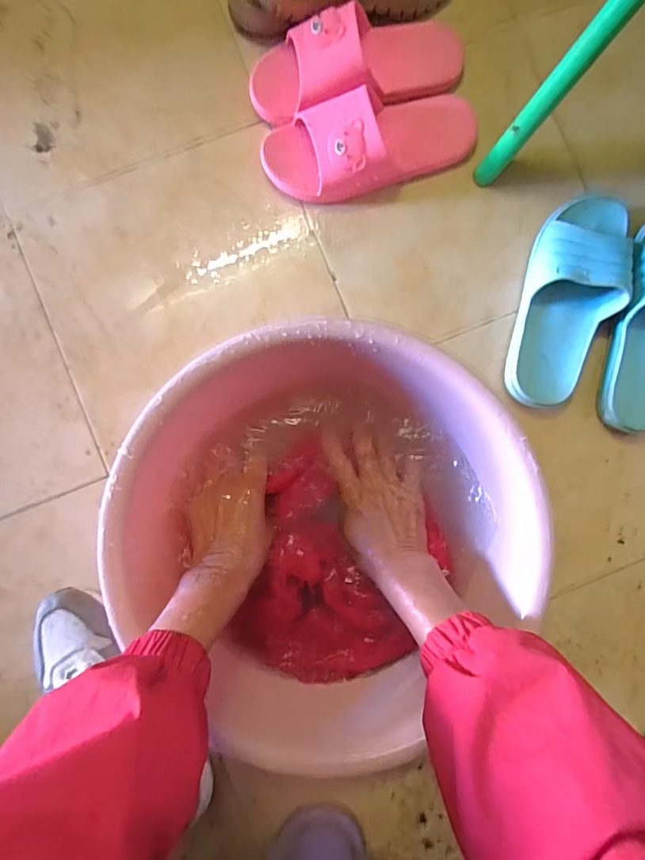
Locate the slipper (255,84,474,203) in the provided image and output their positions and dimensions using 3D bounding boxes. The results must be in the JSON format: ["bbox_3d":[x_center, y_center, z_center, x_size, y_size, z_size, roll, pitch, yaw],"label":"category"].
[{"bbox_3d":[0.054,-0.301,0.488,0.225,0.057,0.086,-12,88,-2],"label":"slipper"}]

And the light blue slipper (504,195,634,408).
[{"bbox_3d":[0.259,-0.136,0.490,0.091,0.053,0.227,16,87,-1],"label":"light blue slipper"}]

